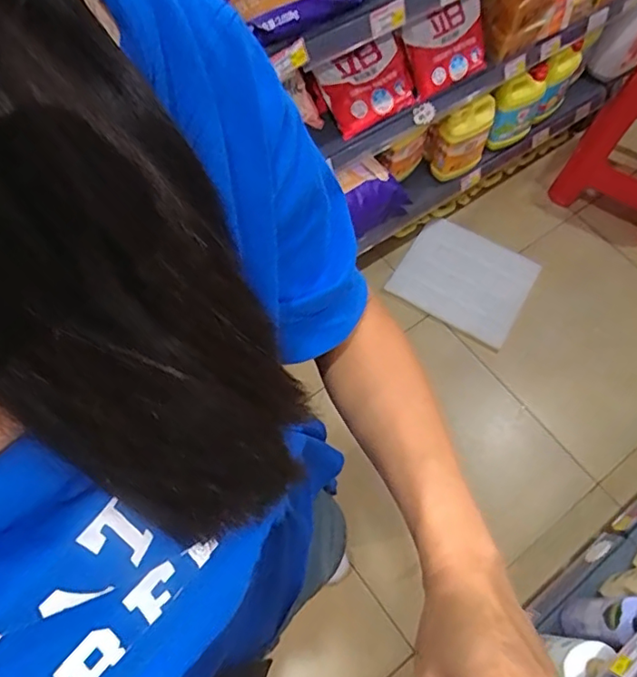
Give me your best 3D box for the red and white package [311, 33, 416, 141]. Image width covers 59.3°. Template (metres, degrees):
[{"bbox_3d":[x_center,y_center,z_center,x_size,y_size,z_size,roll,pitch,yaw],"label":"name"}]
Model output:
[{"bbox_3d":[0.114,-0.555,1.238,0.201,0.051,0.153,-36,104,-16],"label":"red and white package"}]

